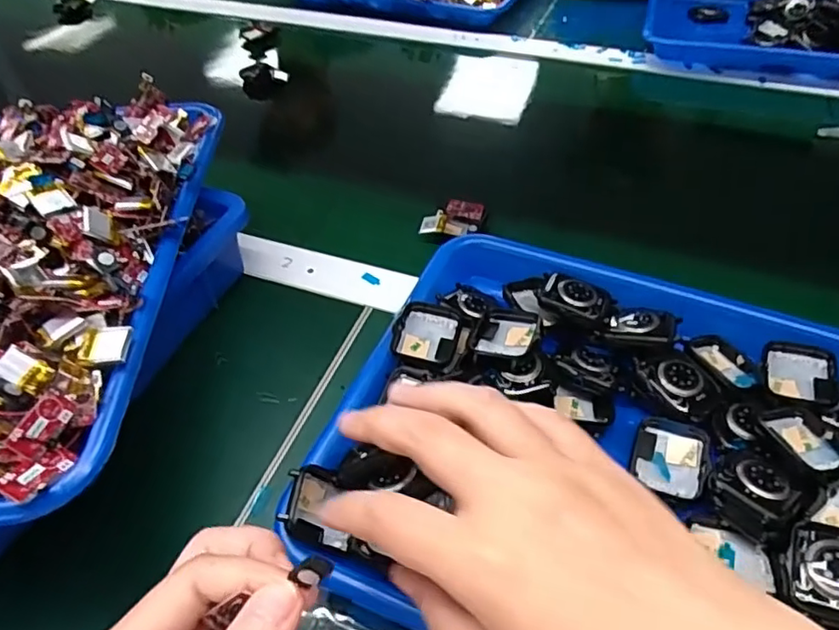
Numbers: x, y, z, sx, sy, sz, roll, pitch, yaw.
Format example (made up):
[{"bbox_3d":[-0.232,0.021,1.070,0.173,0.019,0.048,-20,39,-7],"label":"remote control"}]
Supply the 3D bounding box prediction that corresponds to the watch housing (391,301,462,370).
[{"bbox_3d":[0.005,0.011,0.351,0.038,0.009,0.042,11,48,12],"label":"watch housing"}]

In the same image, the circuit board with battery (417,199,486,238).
[{"bbox_3d":[0.028,-0.078,0.484,0.043,0.015,0.041,11,48,12],"label":"circuit board with battery"}]

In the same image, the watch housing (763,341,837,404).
[{"bbox_3d":[0.215,0.034,0.338,0.037,0.015,0.038,12,48,13],"label":"watch housing"}]

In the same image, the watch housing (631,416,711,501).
[{"bbox_3d":[0.132,0.075,0.313,0.036,0.008,0.041,15,49,16],"label":"watch housing"}]

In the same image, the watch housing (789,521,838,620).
[{"bbox_3d":[0.180,0.109,0.257,0.034,0.007,0.041,7,53,28],"label":"watch housing"}]

